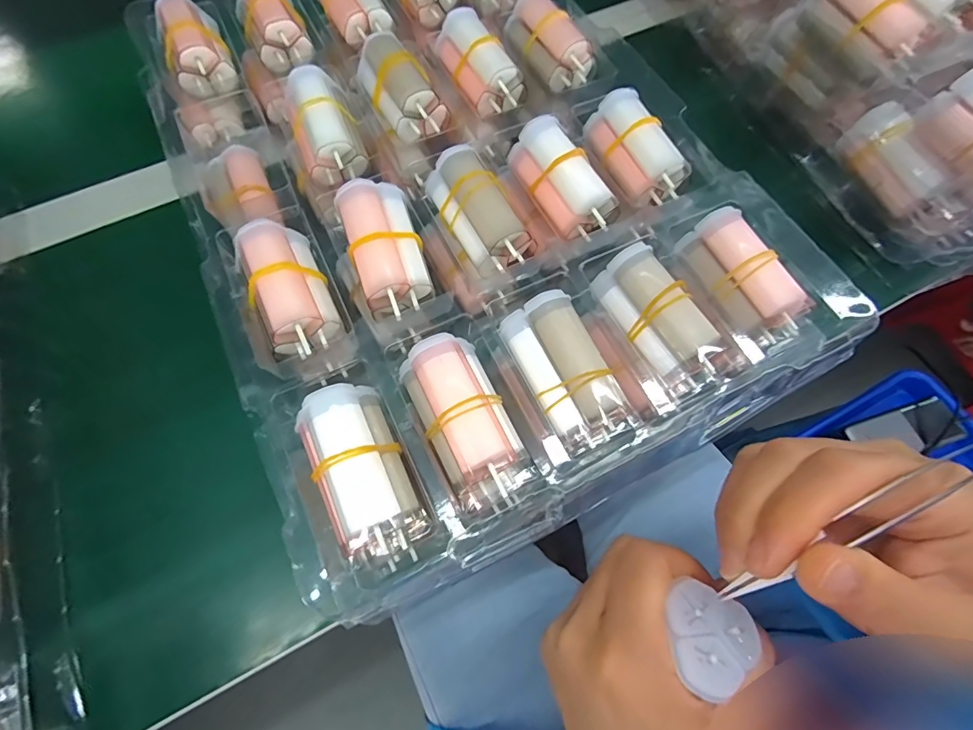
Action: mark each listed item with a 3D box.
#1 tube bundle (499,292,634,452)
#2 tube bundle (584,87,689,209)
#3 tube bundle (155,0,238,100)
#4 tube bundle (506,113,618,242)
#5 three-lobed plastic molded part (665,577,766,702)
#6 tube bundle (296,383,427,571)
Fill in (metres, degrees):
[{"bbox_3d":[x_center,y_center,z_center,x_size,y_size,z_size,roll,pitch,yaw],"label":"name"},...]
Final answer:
[{"bbox_3d":[0.034,0.004,0.213,0.030,0.038,0.067,-25,69,-10],"label":"tube bundle"},{"bbox_3d":[0.087,-0.123,0.265,0.034,0.024,0.066,-41,66,31],"label":"tube bundle"},{"bbox_3d":[-0.188,-0.206,0.296,0.035,0.025,0.065,-25,69,-10],"label":"tube bundle"},{"bbox_3d":[0.040,-0.102,0.252,0.030,0.024,0.067,-28,70,-11],"label":"tube bundle"},{"bbox_3d":[0.080,0.098,0.164,0.033,0.008,0.032,0,67,0],"label":"three-lobed plastic molded part"},{"bbox_3d":[-0.051,0.043,0.190,0.031,0.024,0.073,-23,69,-10],"label":"tube bundle"}]

